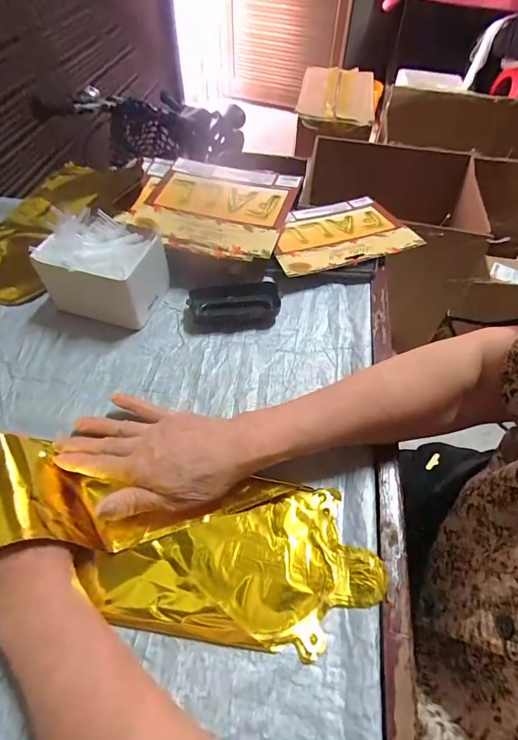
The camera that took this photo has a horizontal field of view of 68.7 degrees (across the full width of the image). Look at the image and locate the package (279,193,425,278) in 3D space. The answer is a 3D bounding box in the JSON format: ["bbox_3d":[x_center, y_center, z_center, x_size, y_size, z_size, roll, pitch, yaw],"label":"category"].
[{"bbox_3d":[0.106,-0.197,0.539,0.184,0.008,0.155,-15,49,-7],"label":"package"}]

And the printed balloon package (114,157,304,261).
[{"bbox_3d":[-0.070,-0.221,0.504,0.212,0.026,0.168,12,55,10],"label":"printed balloon package"}]

